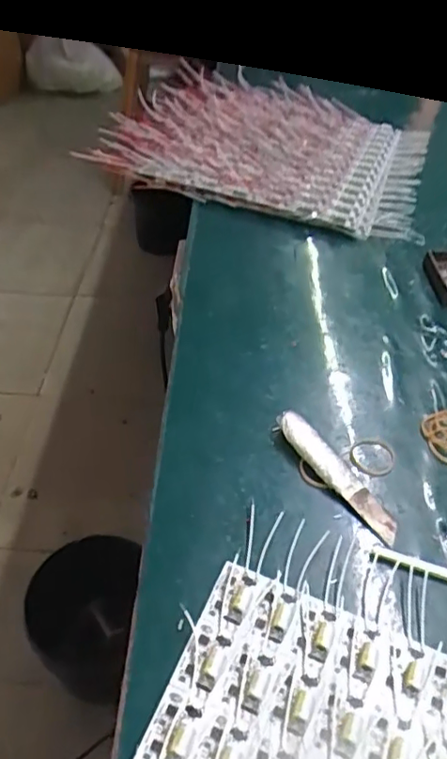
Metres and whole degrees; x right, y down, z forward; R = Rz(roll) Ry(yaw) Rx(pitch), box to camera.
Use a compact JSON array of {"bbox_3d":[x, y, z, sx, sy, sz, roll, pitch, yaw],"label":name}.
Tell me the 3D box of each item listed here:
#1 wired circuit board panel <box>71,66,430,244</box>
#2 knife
[{"bbox_3d":[0.050,-0.287,0.690,0.346,0.036,0.304,17,46,12],"label":"wired circuit board panel"},{"bbox_3d":[0.070,0.057,0.365,0.020,0.009,0.102,-25,52,-27],"label":"knife"}]

